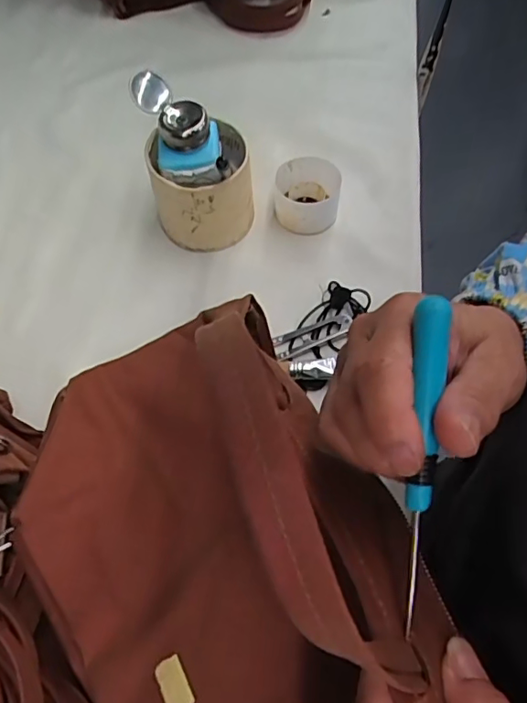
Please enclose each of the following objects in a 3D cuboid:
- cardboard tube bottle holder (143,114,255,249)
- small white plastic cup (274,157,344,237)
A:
[{"bbox_3d":[-0.053,-0.144,0.475,0.088,0.081,0.076,-18,65,-11],"label":"cardboard tube bottle holder"},{"bbox_3d":[0.041,-0.146,0.500,0.059,0.044,0.057,1,63,-2],"label":"small white plastic cup"}]

